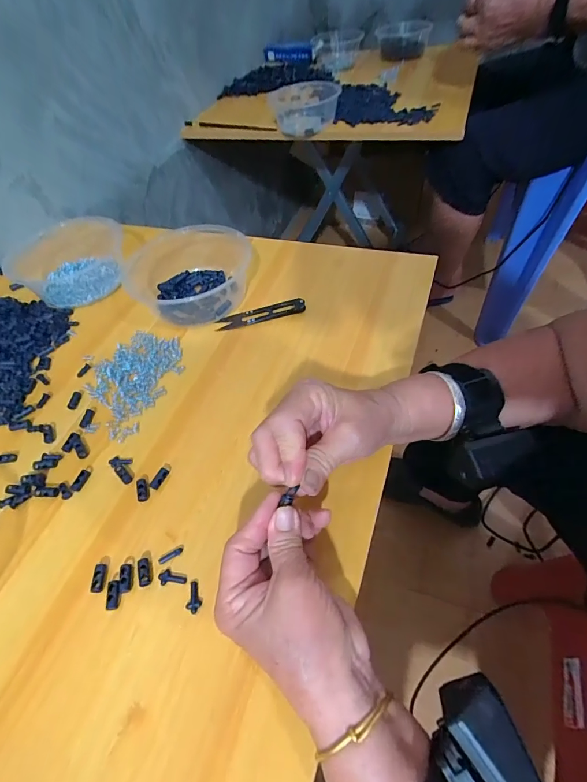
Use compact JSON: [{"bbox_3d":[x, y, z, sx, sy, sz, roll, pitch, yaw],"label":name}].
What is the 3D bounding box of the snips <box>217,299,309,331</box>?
[{"bbox_3d":[-0.037,-0.089,0.441,0.100,0.011,0.022,-10,53,-4],"label":"snips"}]

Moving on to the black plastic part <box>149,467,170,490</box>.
[{"bbox_3d":[-0.111,0.072,0.322,0.007,0.006,0.019,23,58,20],"label":"black plastic part"}]

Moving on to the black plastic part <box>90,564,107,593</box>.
[{"bbox_3d":[-0.139,0.133,0.277,0.008,0.005,0.019,-4,53,1],"label":"black plastic part"}]

